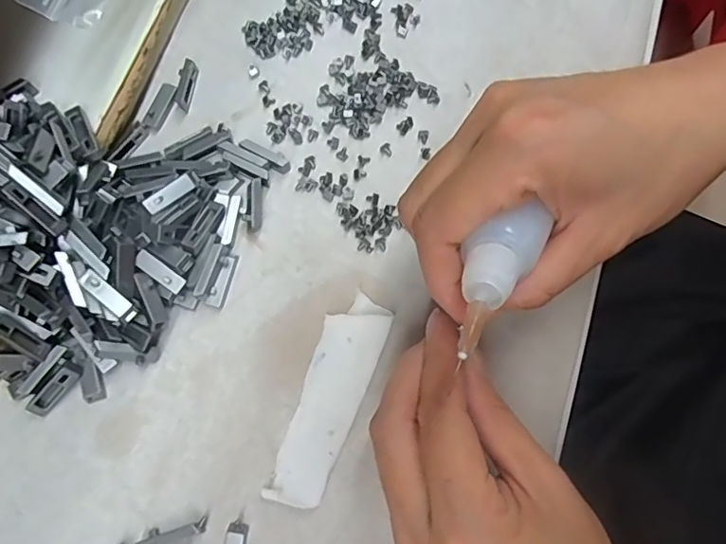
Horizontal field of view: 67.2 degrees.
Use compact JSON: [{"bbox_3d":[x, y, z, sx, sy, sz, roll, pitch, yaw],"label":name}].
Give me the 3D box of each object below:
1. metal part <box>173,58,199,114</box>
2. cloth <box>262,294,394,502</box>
[{"bbox_3d":[-0.084,-0.089,0.259,0.008,0.005,0.024,7,75,0],"label":"metal part"},{"bbox_3d":[-0.014,0.051,0.225,0.025,0.006,0.087,22,76,4],"label":"cloth"}]

